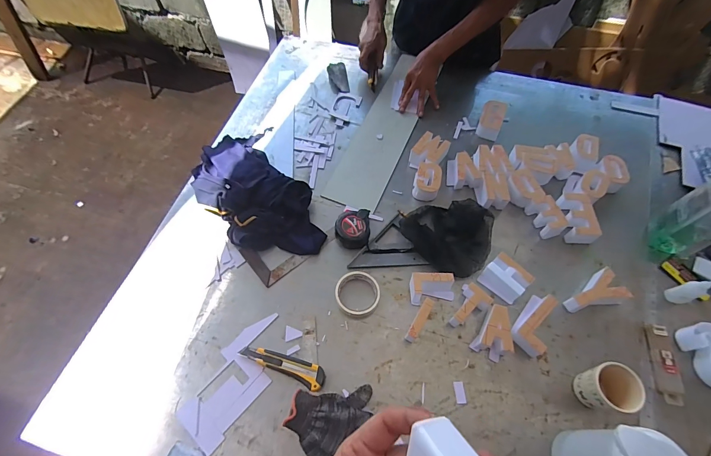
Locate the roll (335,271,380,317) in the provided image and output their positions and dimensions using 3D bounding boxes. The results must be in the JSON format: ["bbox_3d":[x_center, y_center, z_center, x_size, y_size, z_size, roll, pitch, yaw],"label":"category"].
[{"bbox_3d":[0.005,0.132,0.687,0.089,0.019,0.091,0,59,-1],"label":"roll"}]

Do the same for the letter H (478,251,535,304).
[{"bbox_3d":[0.311,0.104,0.702,0.064,0.042,0.082,-40,68,-22],"label":"letter H"}]

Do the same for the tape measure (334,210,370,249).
[{"bbox_3d":[-0.006,0.005,0.763,0.075,0.042,0.081,0,59,-1],"label":"tape measure"}]

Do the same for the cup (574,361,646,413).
[{"bbox_3d":[0.426,0.275,0.580,0.068,0.093,0.071,0,59,-1],"label":"cup"}]

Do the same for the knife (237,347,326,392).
[{"bbox_3d":[-0.133,0.250,0.622,0.164,0.015,0.039,18,61,10],"label":"knife"}]

